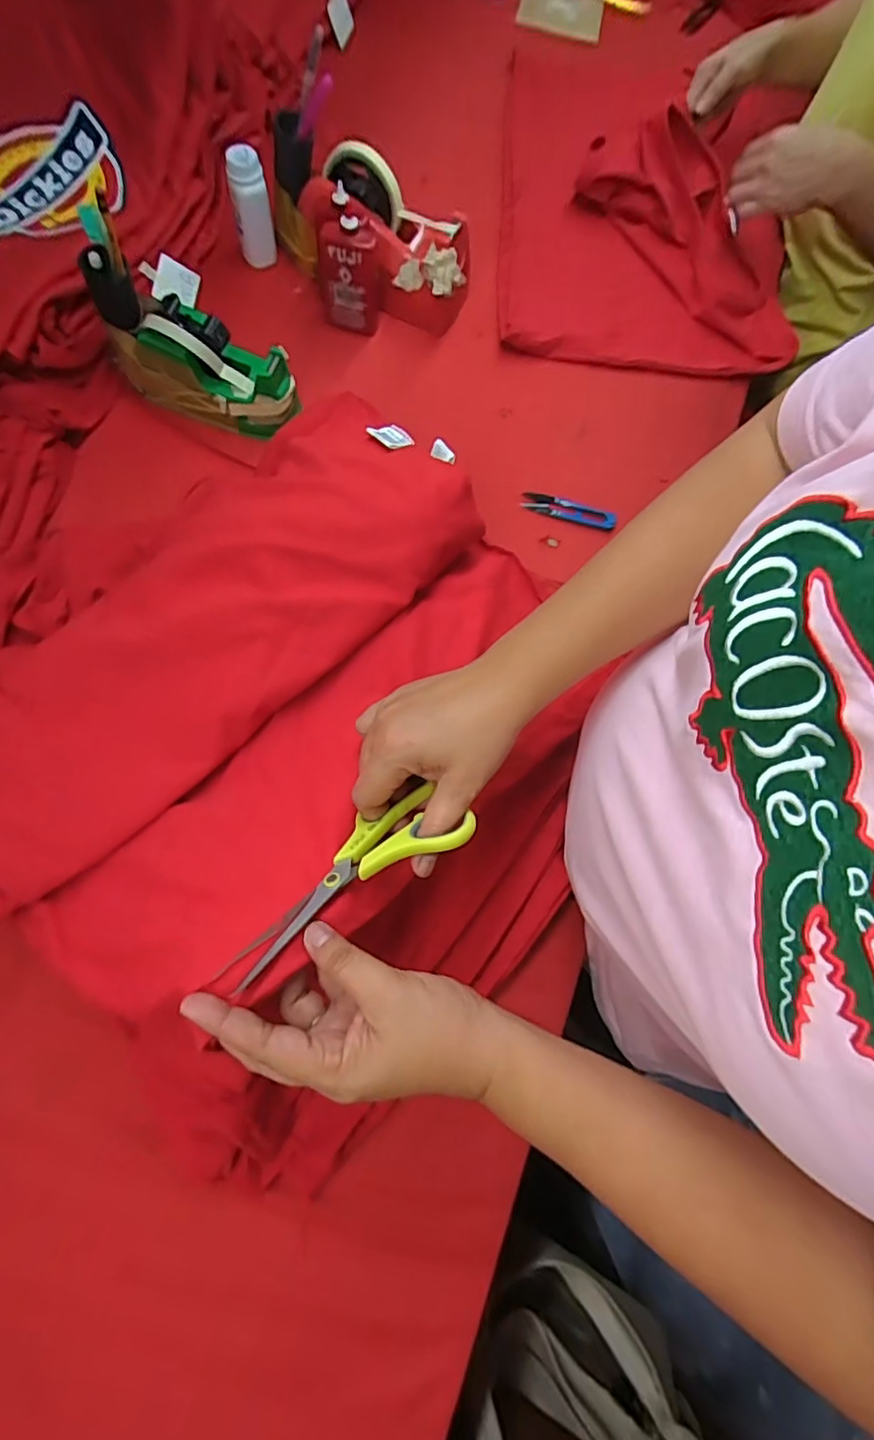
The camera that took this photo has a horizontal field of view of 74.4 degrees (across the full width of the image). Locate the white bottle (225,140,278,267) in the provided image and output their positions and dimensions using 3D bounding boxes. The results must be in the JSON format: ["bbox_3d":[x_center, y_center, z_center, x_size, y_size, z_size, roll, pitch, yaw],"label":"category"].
[{"bbox_3d":[-0.204,-0.562,0.634,0.042,0.105,0.036,-15,74,-6],"label":"white bottle"}]

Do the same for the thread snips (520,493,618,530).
[{"bbox_3d":[0.143,-0.228,0.627,0.101,0.008,0.022,15,93,7],"label":"thread snips"}]

